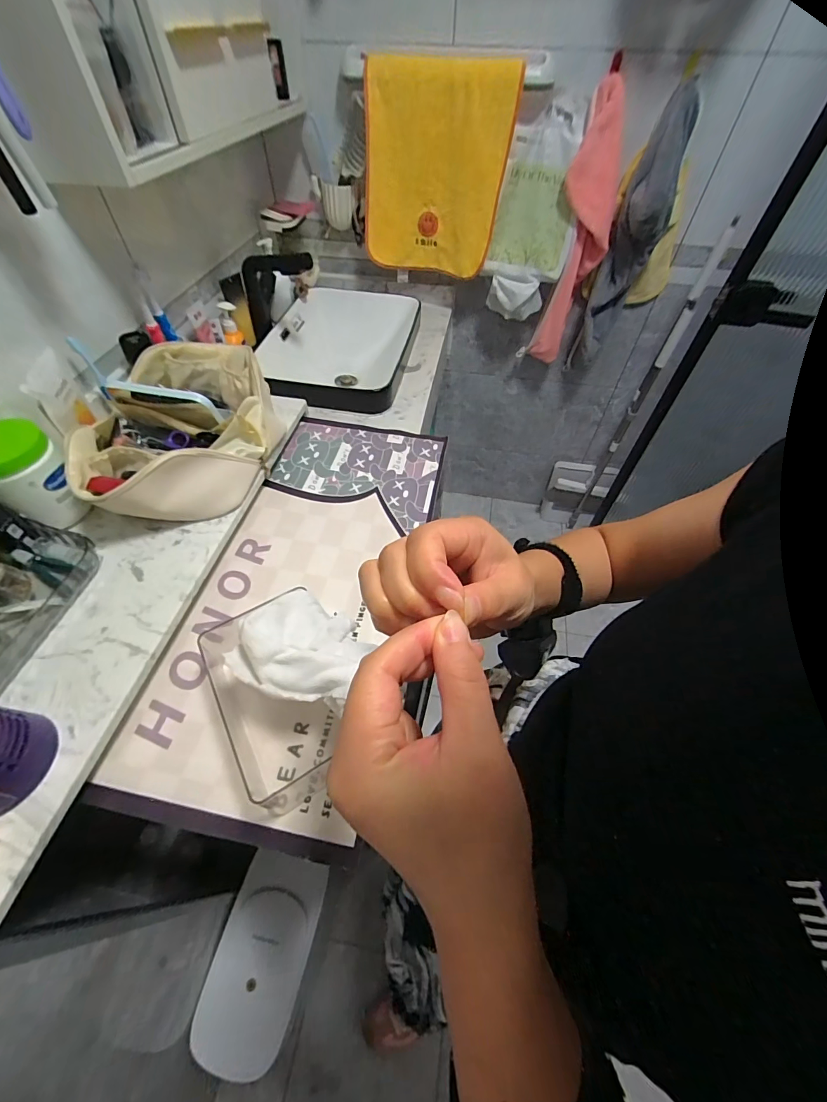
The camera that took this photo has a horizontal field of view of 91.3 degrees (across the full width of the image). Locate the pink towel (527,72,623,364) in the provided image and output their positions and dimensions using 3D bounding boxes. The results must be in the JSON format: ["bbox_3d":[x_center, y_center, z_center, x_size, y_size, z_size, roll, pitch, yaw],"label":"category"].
[{"bbox_3d":[0.366,-0.662,0.906,0.109,0.484,0.094,24,56,16],"label":"pink towel"}]

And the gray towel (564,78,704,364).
[{"bbox_3d":[0.473,-0.653,0.886,0.100,0.474,0.087,19,55,13],"label":"gray towel"}]

